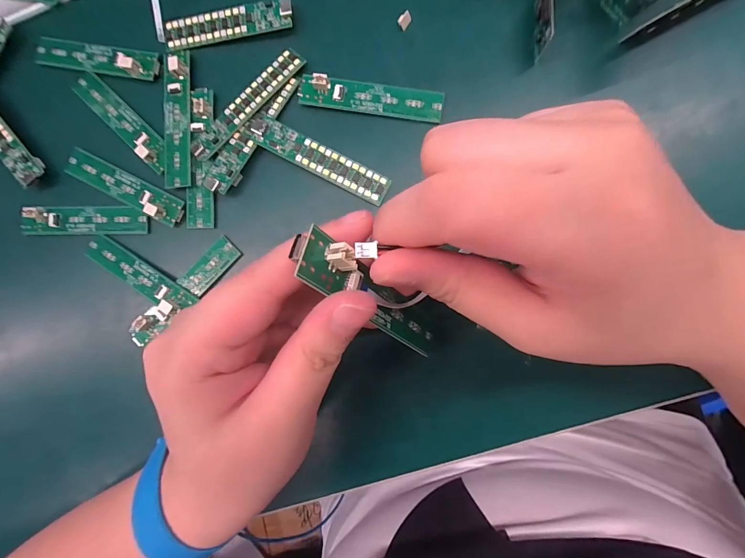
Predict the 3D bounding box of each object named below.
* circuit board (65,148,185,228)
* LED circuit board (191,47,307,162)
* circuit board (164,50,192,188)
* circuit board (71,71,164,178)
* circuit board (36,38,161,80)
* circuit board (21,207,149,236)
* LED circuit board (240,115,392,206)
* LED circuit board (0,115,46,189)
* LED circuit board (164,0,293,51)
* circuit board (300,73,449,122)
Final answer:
[{"bbox_3d":[-0.152,-0.057,0.209,0.080,0.007,0.018,27,91,6],"label":"circuit board"},{"bbox_3d":[-0.075,-0.103,0.203,0.018,0.005,0.083,45,93,6],"label":"LED circuit board"},{"bbox_3d":[-0.118,-0.096,0.205,0.017,0.010,0.081,-1,88,6],"label":"circuit board"},{"bbox_3d":[-0.153,-0.097,0.211,0.079,0.009,0.017,43,92,6],"label":"circuit board"},{"bbox_3d":[-0.171,-0.137,0.212,0.079,0.007,0.017,11,90,6],"label":"circuit board"},{"bbox_3d":[-0.176,-0.036,0.211,0.075,0.008,0.017,0,88,6],"label":"circuit board"},{"bbox_3d":[-0.033,-0.070,0.199,0.089,0.006,0.017,27,91,6],"label":"LED circuit board"},{"bbox_3d":[-0.232,-0.091,0.215,0.016,0.011,0.074,-38,86,4],"label":"LED circuit board"},{"bbox_3d":[-0.086,-0.151,0.205,0.080,0.004,0.017,-5,98,9],"label":"LED circuit board"},{"bbox_3d":[-0.001,-0.105,0.199,0.083,0.006,0.018,10,89,3],"label":"circuit board"}]

